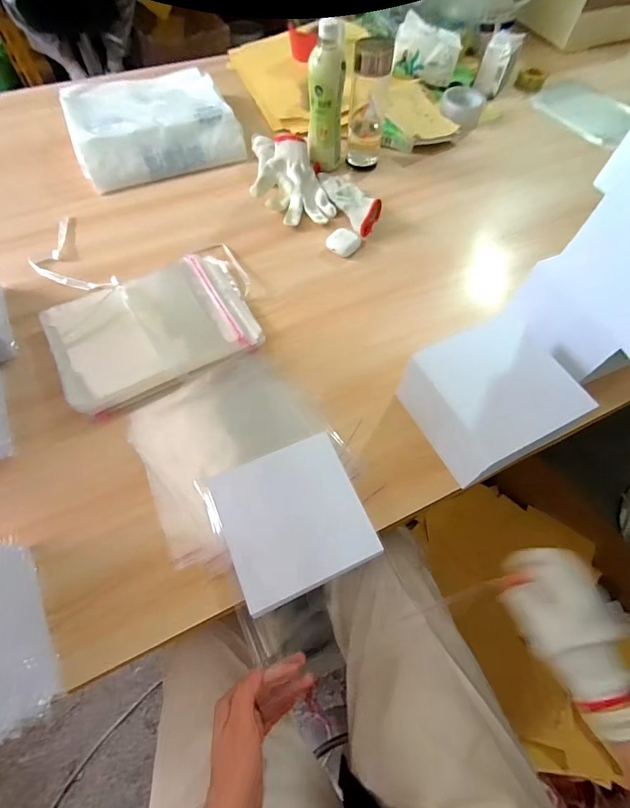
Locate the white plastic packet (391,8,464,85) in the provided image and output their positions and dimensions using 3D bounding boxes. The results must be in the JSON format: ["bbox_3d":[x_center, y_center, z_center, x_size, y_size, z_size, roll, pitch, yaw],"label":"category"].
[{"bbox_3d":[0.251,-0.797,0.882,0.147,0.099,0.035,17,40,-2],"label":"white plastic packet"}]

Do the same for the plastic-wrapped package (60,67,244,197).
[{"bbox_3d":[-0.336,-0.581,0.800,0.310,0.066,0.308,-21,64,-12],"label":"plastic-wrapped package"}]

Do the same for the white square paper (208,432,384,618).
[{"bbox_3d":[-0.023,0.126,0.438,0.150,0.019,0.152,-21,64,-12],"label":"white square paper"}]

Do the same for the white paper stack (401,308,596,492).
[{"bbox_3d":[0.202,-0.006,0.461,0.163,0.102,0.150,-24,65,-14],"label":"white paper stack"}]

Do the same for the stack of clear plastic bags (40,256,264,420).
[{"bbox_3d":[-0.226,-0.116,0.550,0.269,0.038,0.207,-27,66,-15],"label":"stack of clear plastic bags"}]

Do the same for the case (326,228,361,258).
[{"bbox_3d":[0.048,-0.275,0.659,0.047,0.024,0.043,40,68,18],"label":"case"}]

